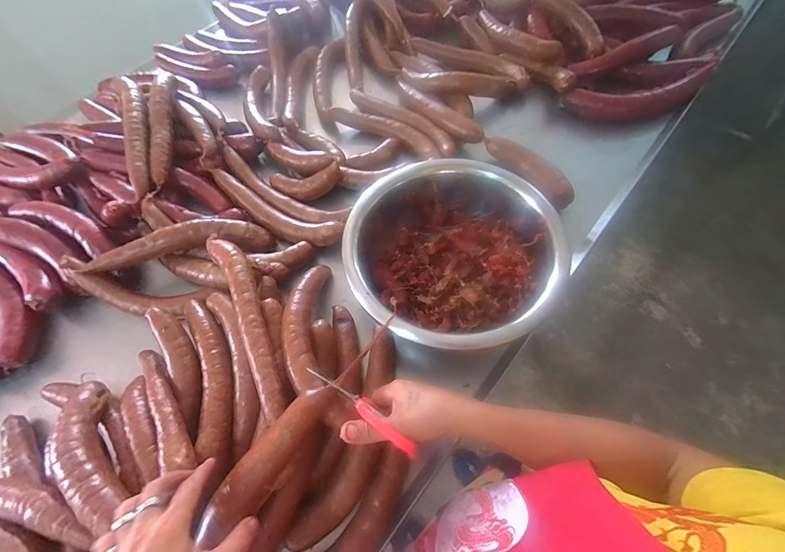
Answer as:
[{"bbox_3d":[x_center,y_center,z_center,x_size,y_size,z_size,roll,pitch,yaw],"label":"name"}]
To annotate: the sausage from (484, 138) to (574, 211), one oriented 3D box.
[{"bbox_3d":[0.243,-0.189,0.625,0.031,0.043,0.180,-37,66,-15],"label":"sausage"}]

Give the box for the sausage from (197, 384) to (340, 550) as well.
[{"bbox_3d":[-0.124,0.187,0.366,0.041,0.032,0.173,35,71,19],"label":"sausage"}]

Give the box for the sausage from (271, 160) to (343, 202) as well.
[{"bbox_3d":[-0.156,-0.167,0.638,0.138,0.040,0.058,-7,61,14],"label":"sausage"}]

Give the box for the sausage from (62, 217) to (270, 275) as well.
[{"bbox_3d":[-0.339,-0.055,0.556,0.271,0.046,0.052,-13,62,-4],"label":"sausage"}]

